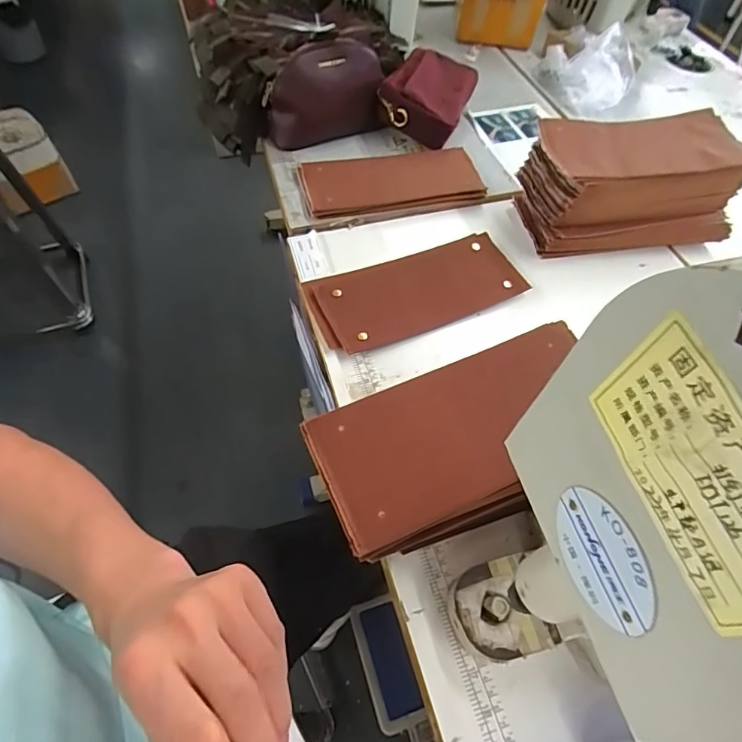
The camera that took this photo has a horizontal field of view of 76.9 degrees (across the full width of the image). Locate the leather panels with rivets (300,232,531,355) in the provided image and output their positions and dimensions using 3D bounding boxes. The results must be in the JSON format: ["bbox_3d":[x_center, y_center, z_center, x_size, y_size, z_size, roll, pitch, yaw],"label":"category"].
[{"bbox_3d":[0.057,-0.103,0.593,0.263,0.017,0.118,-21,61,-14],"label":"leather panels with rivets"}]

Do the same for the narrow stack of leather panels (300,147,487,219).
[{"bbox_3d":[0.029,-0.282,0.688,0.251,0.023,0.112,-10,59,-10],"label":"narrow stack of leather panels"}]

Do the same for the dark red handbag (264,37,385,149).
[{"bbox_3d":[-0.070,-0.418,0.706,0.179,0.120,0.050,-8,58,-8],"label":"dark red handbag"}]

